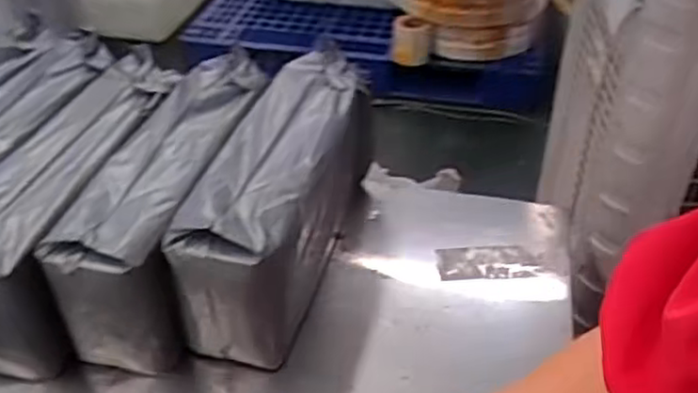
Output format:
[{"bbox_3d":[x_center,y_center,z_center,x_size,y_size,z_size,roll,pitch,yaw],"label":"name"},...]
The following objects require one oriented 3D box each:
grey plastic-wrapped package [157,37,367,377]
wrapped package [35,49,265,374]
[{"bbox_3d":[-0.065,-0.006,0.677,0.097,0.134,0.312,10,41,12],"label":"grey plastic-wrapped package"},{"bbox_3d":[-0.162,-0.001,0.670,0.094,0.129,0.304,6,41,8],"label":"wrapped package"}]

